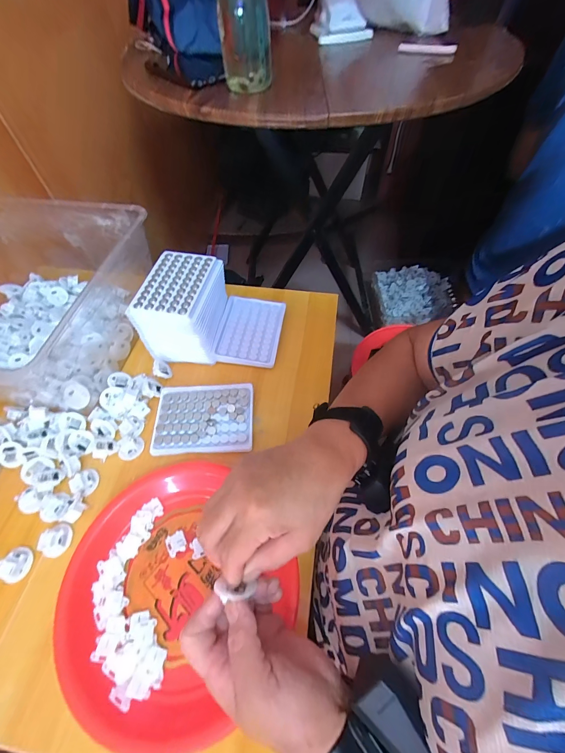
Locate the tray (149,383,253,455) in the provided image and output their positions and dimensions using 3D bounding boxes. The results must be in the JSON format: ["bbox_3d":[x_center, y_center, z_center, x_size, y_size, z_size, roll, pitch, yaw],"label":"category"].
[{"bbox_3d":[-0.105,0.055,0.414,0.129,0.007,0.097,-1,57,-1],"label":"tray"}]

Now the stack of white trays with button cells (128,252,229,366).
[{"bbox_3d":[-0.143,-0.103,0.456,0.105,0.092,0.125,5,58,4],"label":"stack of white trays with button cells"}]

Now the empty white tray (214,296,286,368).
[{"bbox_3d":[-0.050,-0.075,0.488,0.092,0.015,0.126,5,58,4],"label":"empty white tray"}]

